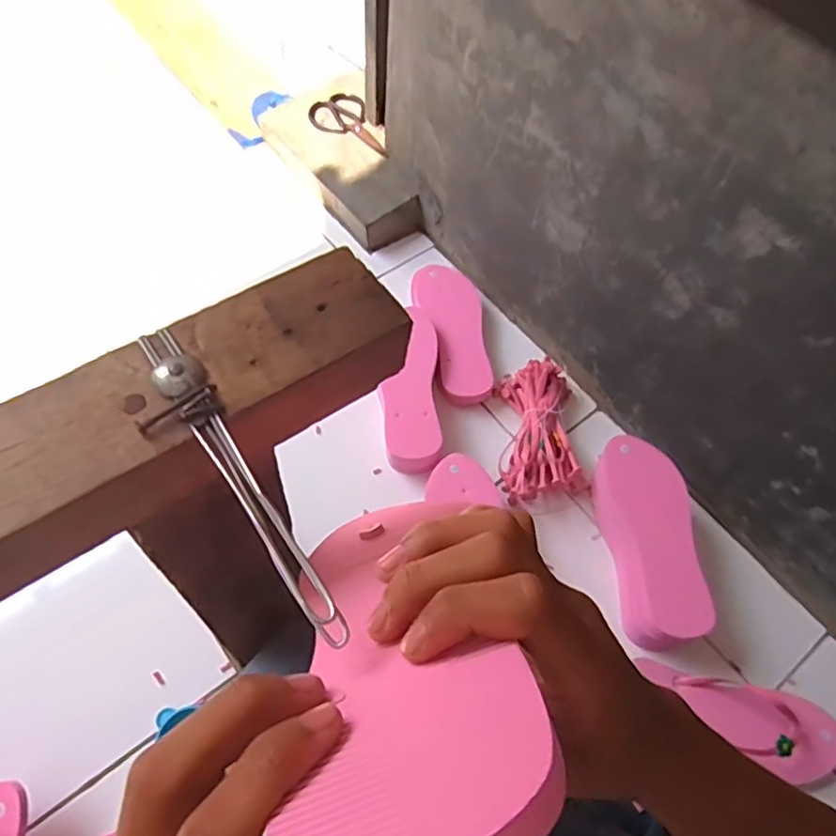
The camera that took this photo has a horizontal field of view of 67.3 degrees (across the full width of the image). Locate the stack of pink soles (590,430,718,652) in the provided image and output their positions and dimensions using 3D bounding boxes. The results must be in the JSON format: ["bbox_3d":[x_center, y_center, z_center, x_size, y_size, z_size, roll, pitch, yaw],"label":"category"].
[{"bbox_3d":[0.288,0.153,0.785,0.099,0.088,0.250,-2,60,-5],"label":"stack of pink soles"}]

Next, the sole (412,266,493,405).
[{"bbox_3d":[0.054,-0.142,0.969,0.104,0.037,0.252,-5,60,-7],"label":"sole"}]

